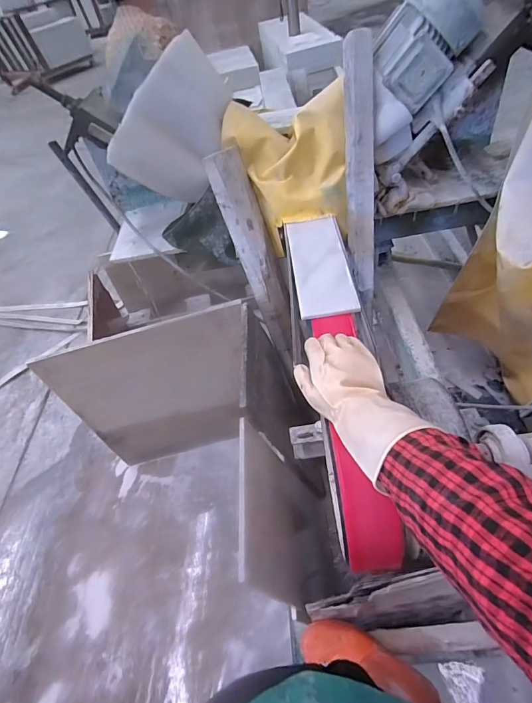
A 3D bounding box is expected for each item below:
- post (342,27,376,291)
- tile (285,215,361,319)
[{"bbox_3d":[0.207,-0.393,0.844,0.063,0.503,0.035,-7,19,0],"label":"post"},{"bbox_3d":[0.105,-0.174,0.748,0.104,0.012,0.296,-8,48,4],"label":"tile"}]

